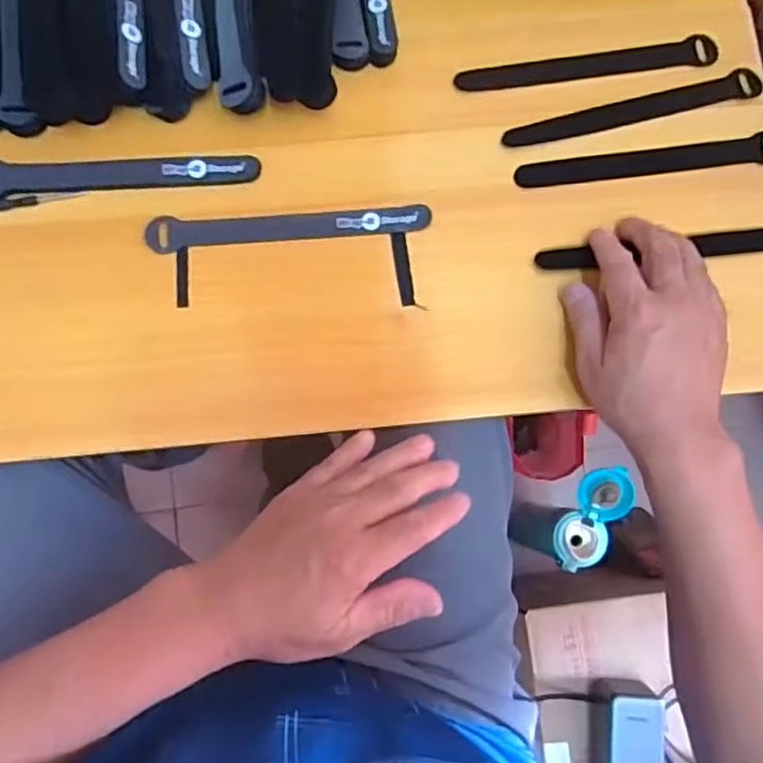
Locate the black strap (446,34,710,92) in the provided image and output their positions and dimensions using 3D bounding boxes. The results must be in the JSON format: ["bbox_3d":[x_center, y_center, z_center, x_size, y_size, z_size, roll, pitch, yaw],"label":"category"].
[{"bbox_3d":[0.154,-0.239,0.471,0.195,0.007,0.023,-6,81,-2],"label":"black strap"}]

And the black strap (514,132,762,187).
[{"bbox_3d":[0.196,-0.162,0.460,0.192,0.008,0.023,-7,81,-2],"label":"black strap"}]

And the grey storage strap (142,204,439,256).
[{"bbox_3d":[-0.066,-0.109,0.448,0.197,0.008,0.024,-3,81,-1],"label":"grey storage strap"}]

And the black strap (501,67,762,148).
[{"bbox_3d":[0.188,-0.203,0.467,0.195,0.008,0.021,-13,81,-3],"label":"black strap"}]

